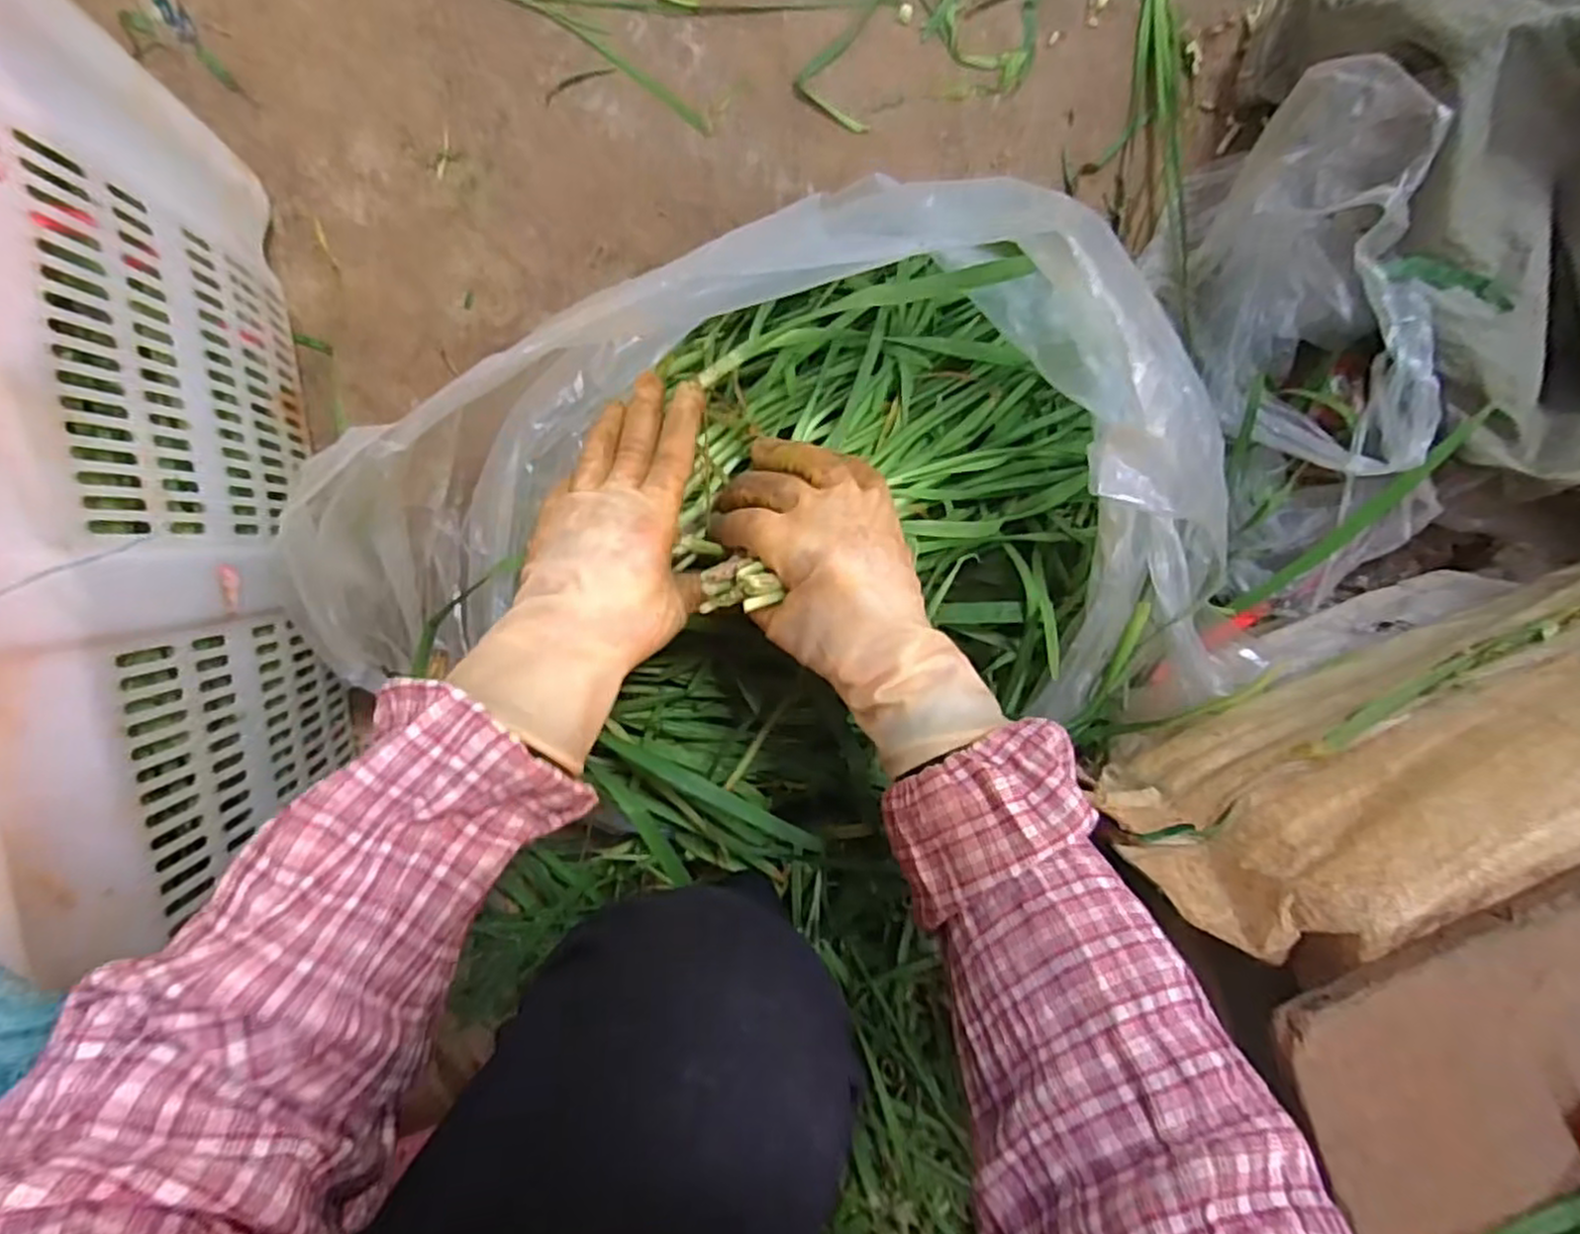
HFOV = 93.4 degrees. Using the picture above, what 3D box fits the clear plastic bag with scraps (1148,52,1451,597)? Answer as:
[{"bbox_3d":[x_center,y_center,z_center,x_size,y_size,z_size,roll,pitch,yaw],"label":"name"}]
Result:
[{"bbox_3d":[0.380,-0.192,0.561,0.114,0.187,0.345,-9,99,-5],"label":"clear plastic bag with scraps"}]

